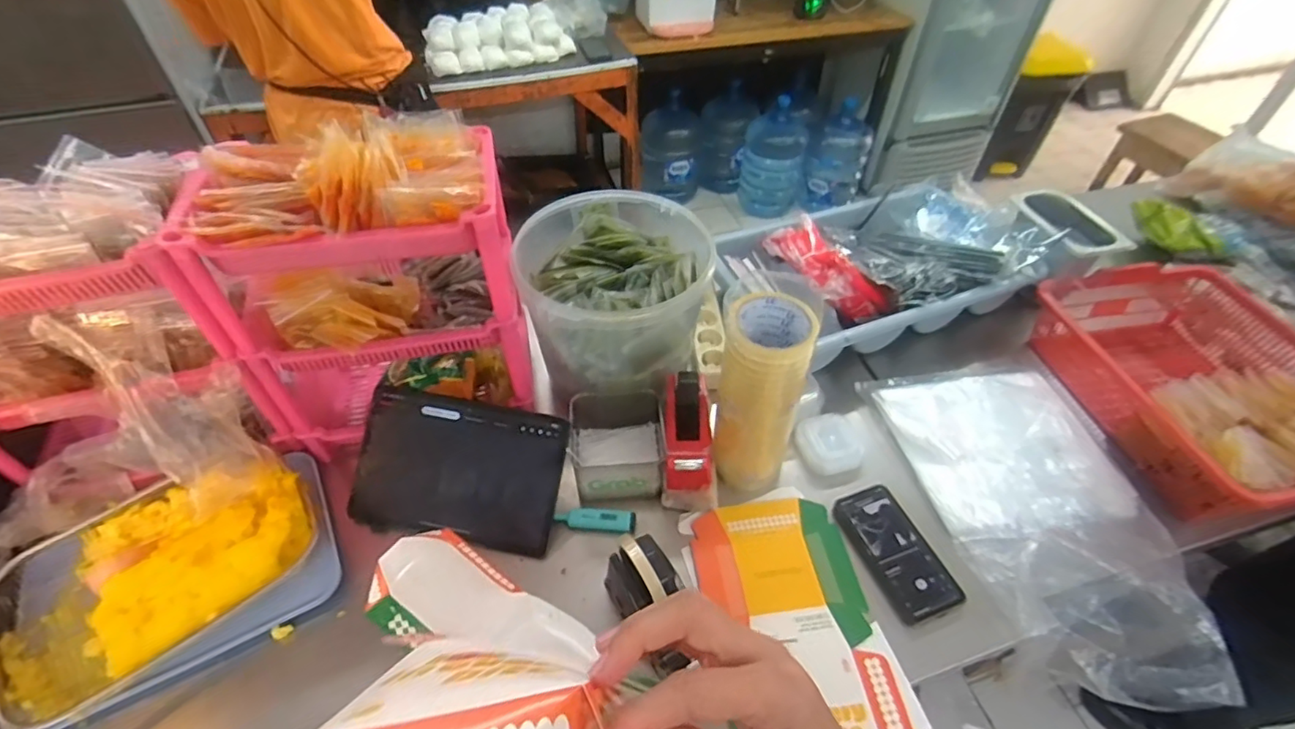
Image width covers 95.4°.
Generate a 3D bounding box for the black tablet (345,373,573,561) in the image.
[{"bbox_3d":[-0.228,0.127,0.712,0.251,0.020,0.171,10,88,8],"label":"black tablet"}]

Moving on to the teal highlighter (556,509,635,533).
[{"bbox_3d":[-0.063,0.190,0.716,0.097,0.013,0.025,3,47,2],"label":"teal highlighter"}]

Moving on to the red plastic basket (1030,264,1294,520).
[{"bbox_3d":[0.775,0.021,0.819,0.341,0.108,0.382,-8,48,-8],"label":"red plastic basket"}]

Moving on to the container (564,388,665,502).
[{"bbox_3d":[-0.042,0.103,0.756,0.125,0.075,0.126,-3,47,-4],"label":"container"}]

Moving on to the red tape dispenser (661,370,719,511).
[{"bbox_3d":[0.055,0.093,0.749,0.070,0.089,0.155,2,47,0],"label":"red tape dispenser"}]

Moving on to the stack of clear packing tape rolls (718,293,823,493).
[{"bbox_3d":[0.132,0.039,0.689,0.099,0.249,0.100,4,47,3],"label":"stack of clear packing tape rolls"}]

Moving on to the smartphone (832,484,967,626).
[{"bbox_3d":[0.293,0.217,0.694,0.080,0.017,0.153,-14,49,-14],"label":"smartphone"}]

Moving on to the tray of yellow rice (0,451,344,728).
[{"bbox_3d":[-0.516,0.224,0.635,0.311,0.078,0.212,-22,52,-20],"label":"tray of yellow rice"}]

